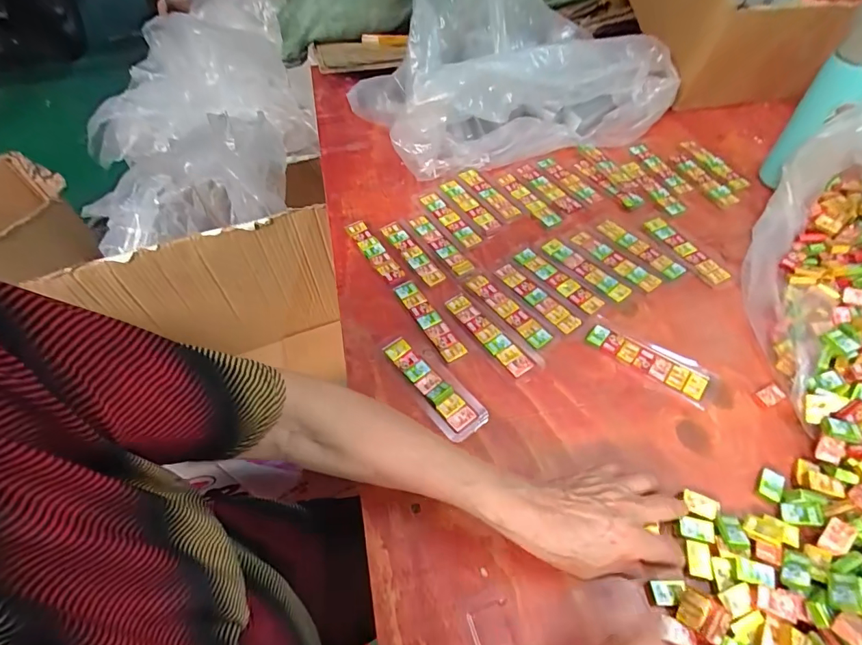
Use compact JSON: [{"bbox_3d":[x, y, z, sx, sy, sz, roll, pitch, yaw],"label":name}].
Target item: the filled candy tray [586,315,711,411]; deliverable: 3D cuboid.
[{"bbox_3d":[0.224,0.037,0.458,0.121,0.007,0.041,32,62,24],"label":"filled candy tray"}]

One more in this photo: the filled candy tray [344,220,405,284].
[{"bbox_3d":[-0.073,-0.093,0.566,0.025,0.012,0.116,-29,57,-17],"label":"filled candy tray"}]

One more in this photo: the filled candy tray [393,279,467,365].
[{"bbox_3d":[-0.003,-0.005,0.502,0.025,0.005,0.122,-28,57,-16],"label":"filled candy tray"}]

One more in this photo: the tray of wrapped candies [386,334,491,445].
[{"bbox_3d":[0.002,0.062,0.451,0.043,0.008,0.129,-33,58,-19],"label":"tray of wrapped candies"}]

